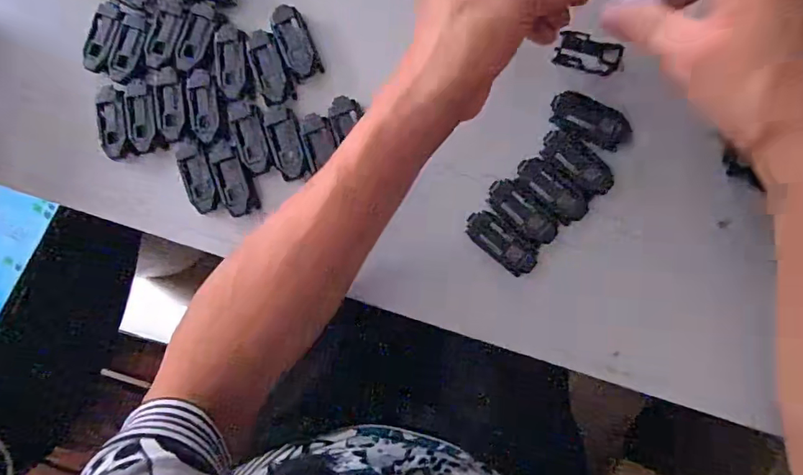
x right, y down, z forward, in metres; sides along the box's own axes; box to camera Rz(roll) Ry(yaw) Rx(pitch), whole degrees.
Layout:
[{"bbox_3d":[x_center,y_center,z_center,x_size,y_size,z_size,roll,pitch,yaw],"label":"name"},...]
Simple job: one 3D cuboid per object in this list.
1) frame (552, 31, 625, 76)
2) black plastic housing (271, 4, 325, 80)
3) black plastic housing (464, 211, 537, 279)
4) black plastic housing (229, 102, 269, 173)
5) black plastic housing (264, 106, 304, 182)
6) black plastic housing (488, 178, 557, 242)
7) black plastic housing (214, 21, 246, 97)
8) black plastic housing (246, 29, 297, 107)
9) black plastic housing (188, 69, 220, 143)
[{"bbox_3d":[0.118,-0.116,0.304,0.040,0.009,0.018,16,92,7],"label":"frame"},{"bbox_3d":[-0.072,-0.132,0.327,0.022,0.006,0.050,-24,87,7],"label":"black plastic housing"},{"bbox_3d":[0.065,0.003,0.320,0.050,0.024,0.021,40,95,5],"label":"black plastic housing"},{"bbox_3d":[-0.102,-0.069,0.326,0.020,0.006,0.049,-18,88,7],"label":"black plastic housing"},{"bbox_3d":[-0.078,-0.064,0.326,0.020,0.004,0.050,-16,88,7],"label":"black plastic housing"},{"bbox_3d":[0.079,-0.016,0.318,0.051,0.022,0.022,42,95,5],"label":"black plastic housing"},{"bbox_3d":[-0.115,-0.121,0.327,0.022,0.004,0.049,-6,89,7],"label":"black plastic housing"},{"bbox_3d":[-0.090,-0.115,0.325,0.020,0.004,0.050,-22,87,7],"label":"black plastic housing"},{"bbox_3d":[-0.136,-0.091,0.331,0.019,0.006,0.049,-5,89,7],"label":"black plastic housing"}]

